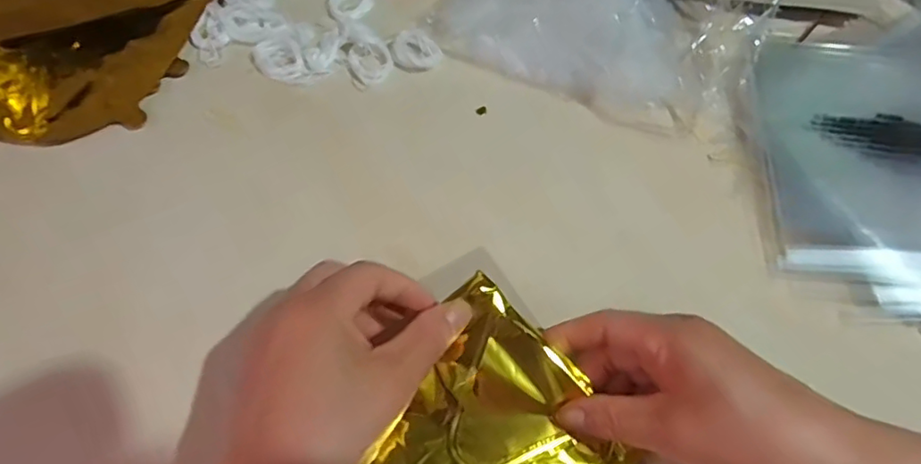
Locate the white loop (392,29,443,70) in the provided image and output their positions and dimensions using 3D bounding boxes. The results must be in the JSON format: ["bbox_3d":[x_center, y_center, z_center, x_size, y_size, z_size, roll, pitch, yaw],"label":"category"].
[{"bbox_3d":[-0.035,-0.145,0.451,0.035,0.008,0.037,1,59,-1],"label":"white loop"}]

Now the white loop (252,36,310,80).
[{"bbox_3d":[-0.141,-0.134,0.441,0.036,0.008,0.043,-18,61,-12],"label":"white loop"}]

